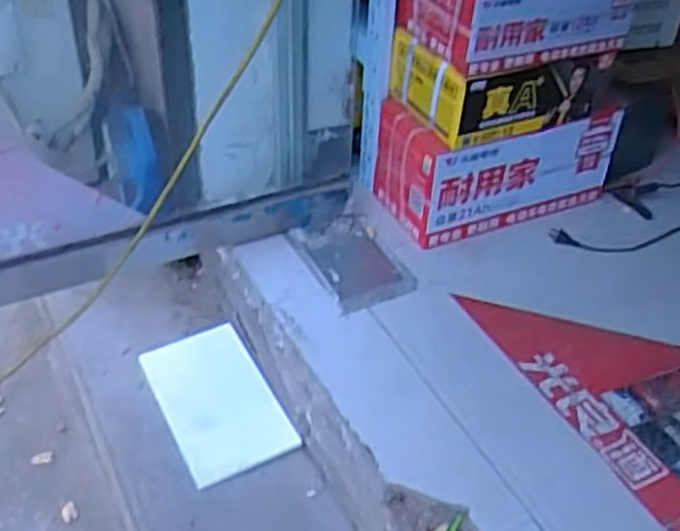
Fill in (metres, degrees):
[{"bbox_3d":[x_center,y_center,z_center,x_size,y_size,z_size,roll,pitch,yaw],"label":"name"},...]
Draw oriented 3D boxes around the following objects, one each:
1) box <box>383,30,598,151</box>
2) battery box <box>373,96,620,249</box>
[{"bbox_3d":[0.257,-0.320,1.320,0.277,0.123,0.207,-17,44,-21],"label":"box"},{"bbox_3d":[0.285,-0.202,1.431,0.403,0.201,0.196,-13,43,-18],"label":"battery box"}]

